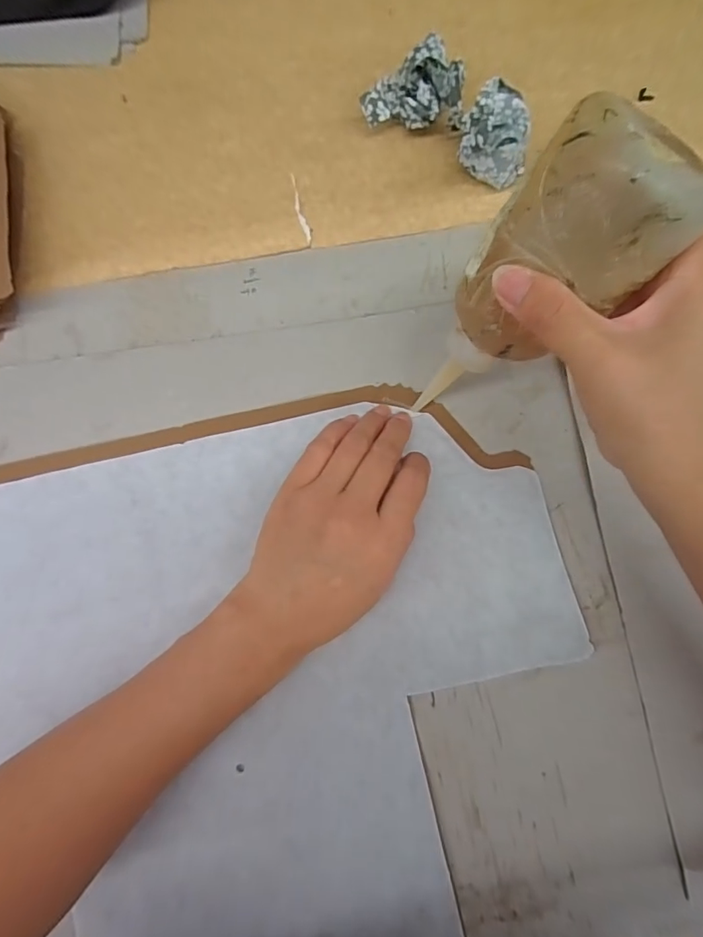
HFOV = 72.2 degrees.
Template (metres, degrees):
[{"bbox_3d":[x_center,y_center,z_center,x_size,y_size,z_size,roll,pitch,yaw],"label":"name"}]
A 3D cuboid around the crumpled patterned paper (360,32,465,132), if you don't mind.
[{"bbox_3d":[0.039,-0.237,0.307,0.062,0.047,0.029,-3,82,0],"label":"crumpled patterned paper"}]

